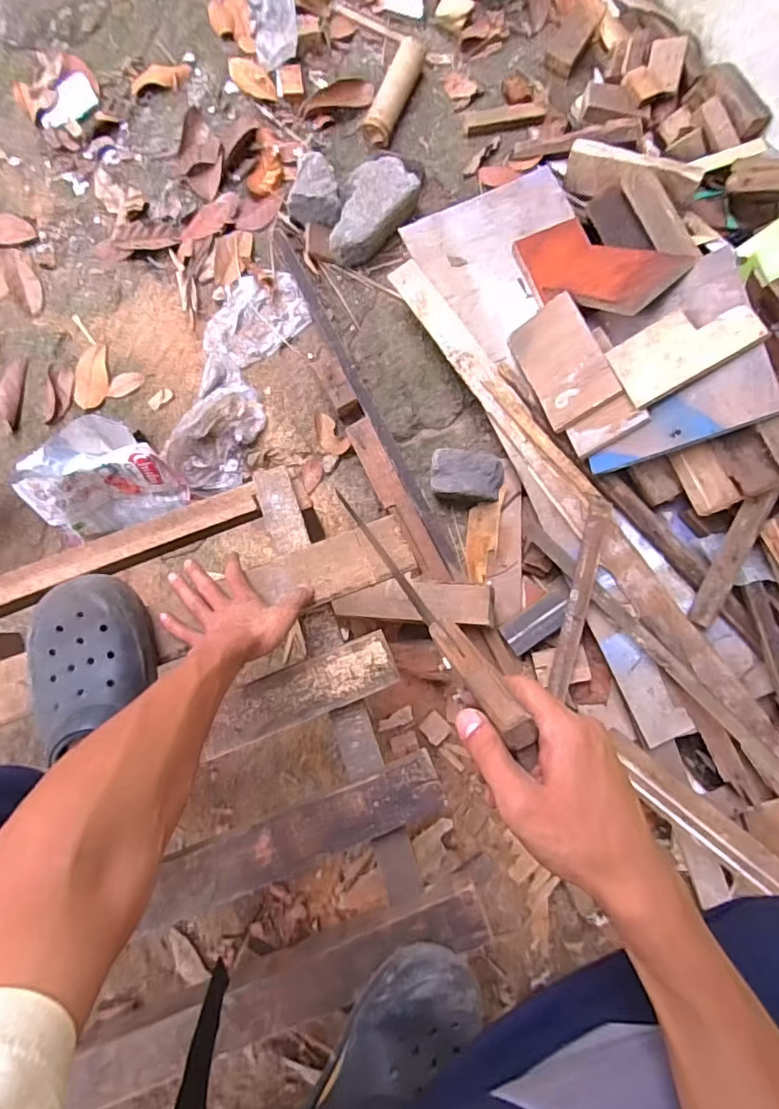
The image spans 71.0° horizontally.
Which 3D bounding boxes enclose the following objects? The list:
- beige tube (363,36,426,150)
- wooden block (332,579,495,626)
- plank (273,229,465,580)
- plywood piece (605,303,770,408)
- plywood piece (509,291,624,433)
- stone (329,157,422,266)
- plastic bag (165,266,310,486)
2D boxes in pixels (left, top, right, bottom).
[{"bbox_3d":[0.007,-0.827,0.980,0.052,0.047,0.196,22,85,0],"label":"beige tube"},{"bbox_3d":[0.041,0.071,0.849,0.243,0.034,0.063,4,85,-2],"label":"wooden block"},{"bbox_3d":[-0.045,-0.260,0.931,0.040,0.047,0.674,-27,87,-4],"label":"plank"},{"bbox_3d":[0.402,-0.287,0.752,0.170,0.014,0.105,-29,69,28],"label":"plywood piece"},{"bbox_3d":[0.261,-0.292,0.833,0.113,0.015,0.183,-31,73,35],"label":"plywood piece"},{"bbox_3d":[-0.041,-0.589,0.946,0.098,0.077,0.188,43,85,2],"label":"stone"},{"bbox_3d":[-0.265,-0.308,0.924,0.157,0.050,0.402,22,85,0],"label":"plastic bag"}]

